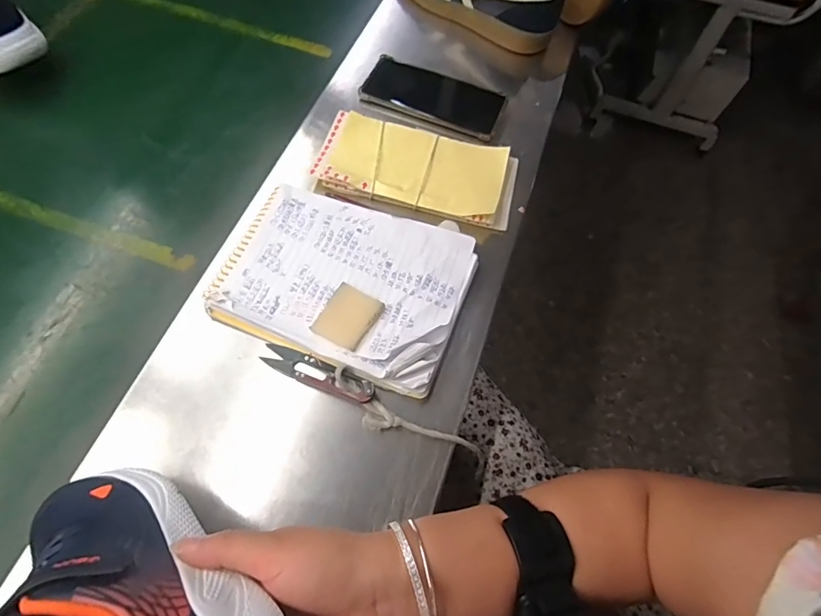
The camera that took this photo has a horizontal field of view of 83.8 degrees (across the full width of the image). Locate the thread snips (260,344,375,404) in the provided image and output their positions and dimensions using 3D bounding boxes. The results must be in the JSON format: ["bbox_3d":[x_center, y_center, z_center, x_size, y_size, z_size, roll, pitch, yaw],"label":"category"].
[{"bbox_3d":[-0.078,0.055,0.387,0.101,0.014,0.021,22,64,9],"label":"thread snips"}]

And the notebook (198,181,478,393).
[{"bbox_3d":[-0.058,-0.026,0.427,0.212,0.026,0.161,20,64,8],"label":"notebook"}]

